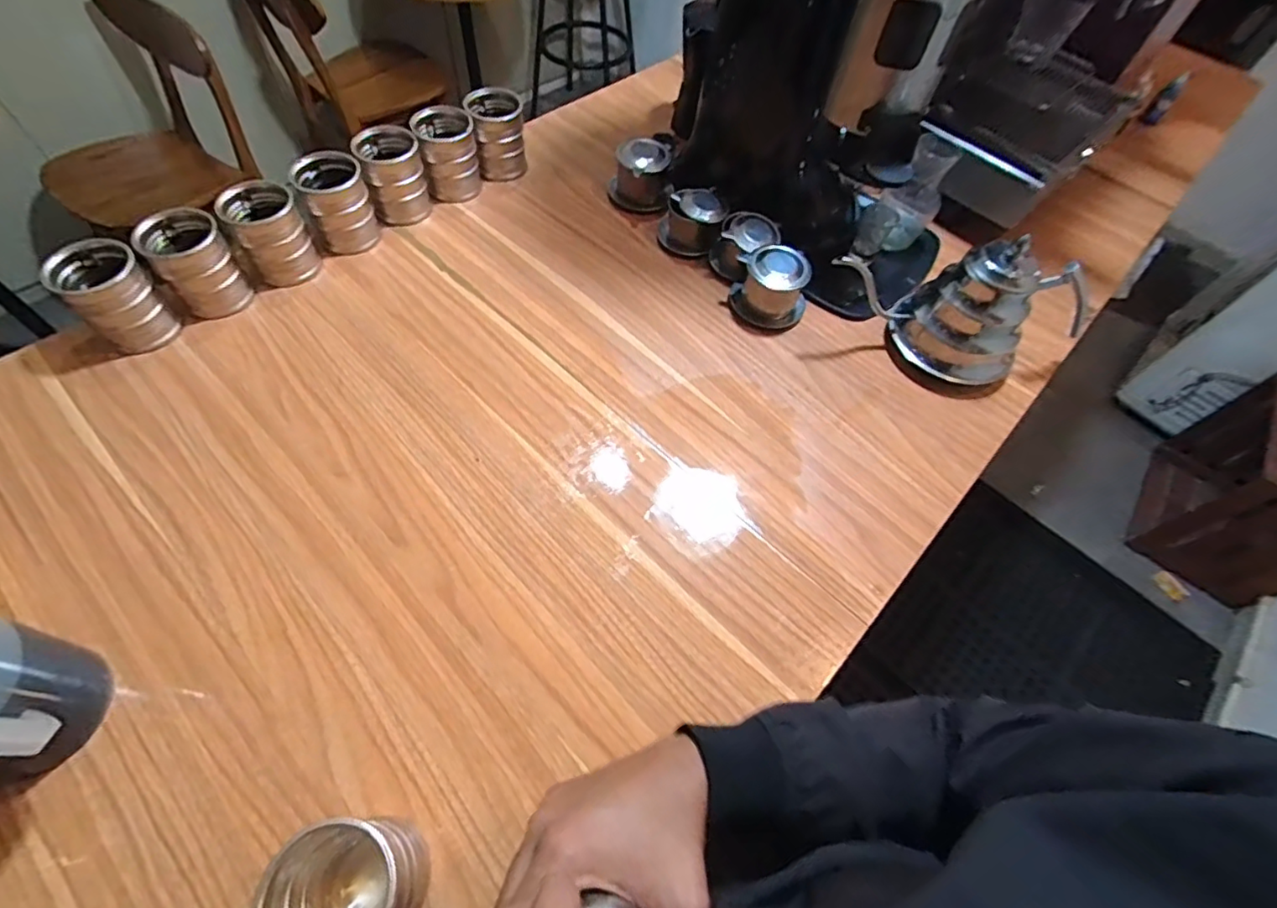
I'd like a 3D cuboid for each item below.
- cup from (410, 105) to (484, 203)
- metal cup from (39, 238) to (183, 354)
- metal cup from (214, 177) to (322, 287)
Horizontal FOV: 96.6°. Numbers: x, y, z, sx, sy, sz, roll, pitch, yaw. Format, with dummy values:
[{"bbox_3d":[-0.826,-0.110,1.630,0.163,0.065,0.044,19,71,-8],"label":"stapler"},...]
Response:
[{"bbox_3d":[-0.250,-0.395,0.752,0.069,0.088,0.074,2,59,-3],"label":"cup"},{"bbox_3d":[-0.531,-0.162,0.579,0.070,0.092,0.068,2,59,-3],"label":"metal cup"},{"bbox_3d":[-0.418,-0.249,0.649,0.076,0.092,0.064,-17,62,-14],"label":"metal cup"}]

